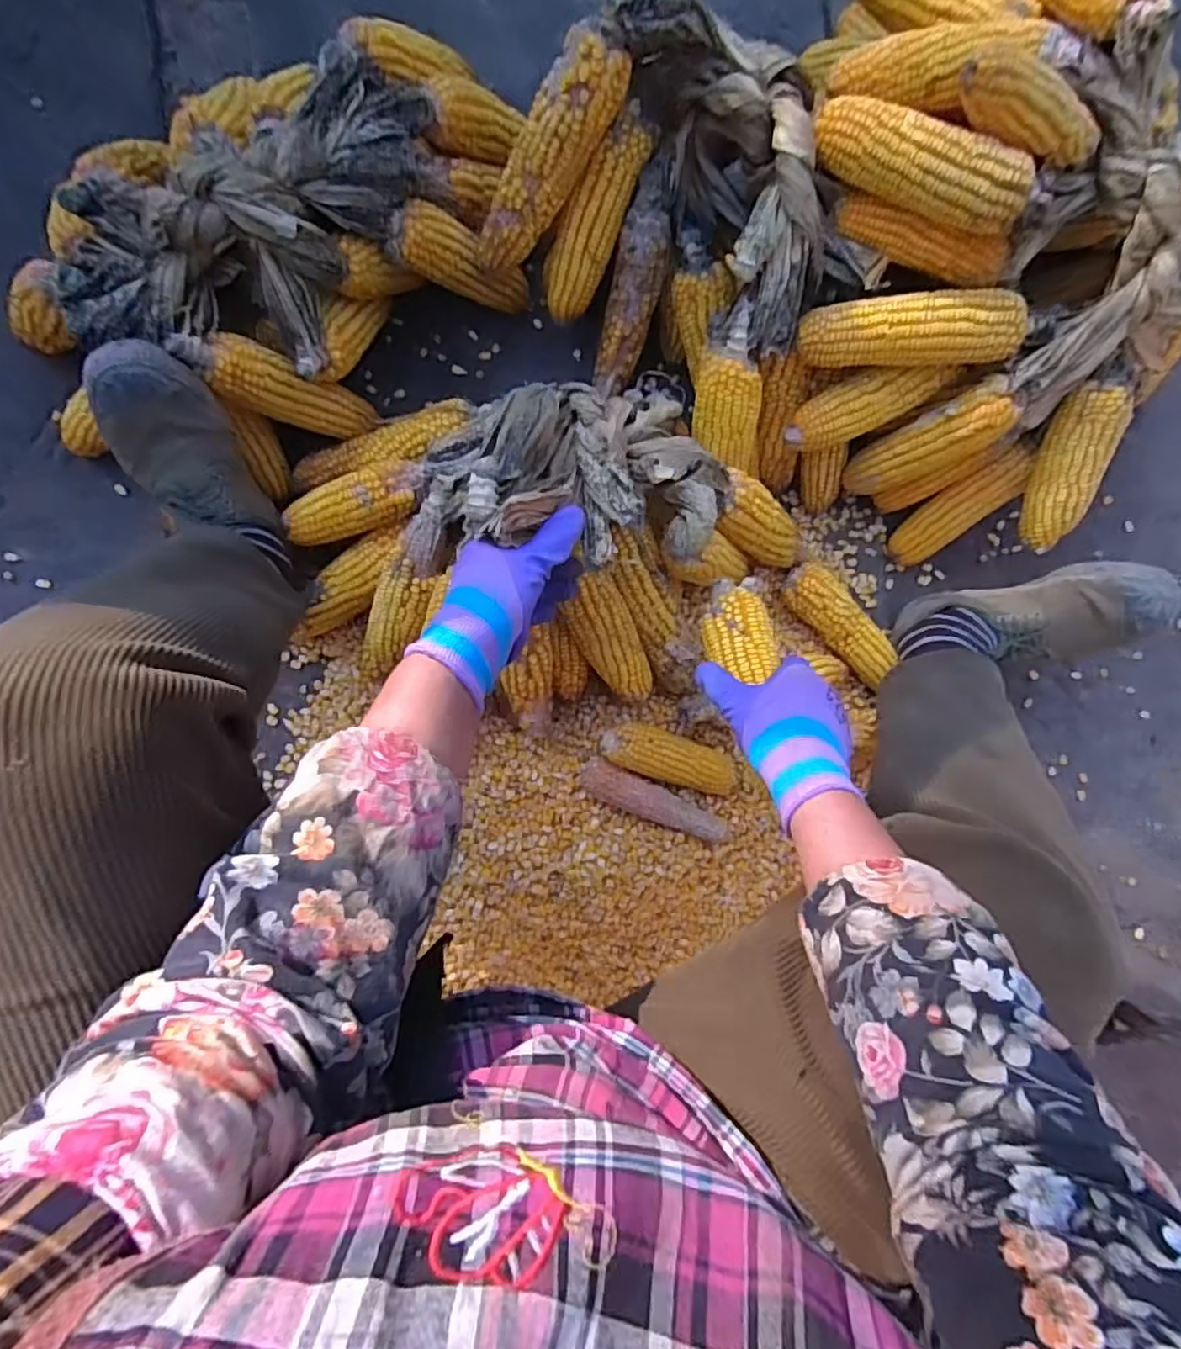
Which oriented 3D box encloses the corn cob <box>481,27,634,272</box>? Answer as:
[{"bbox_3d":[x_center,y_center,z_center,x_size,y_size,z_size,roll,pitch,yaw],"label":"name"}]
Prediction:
[{"bbox_3d":[-0.040,-0.440,0.573,0.056,0.199,0.043,51,46,-3],"label":"corn cob"}]

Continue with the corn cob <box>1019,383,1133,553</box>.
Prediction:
[{"bbox_3d":[0.464,-0.199,0.641,0.045,0.051,0.158,-2,122,-7],"label":"corn cob"}]

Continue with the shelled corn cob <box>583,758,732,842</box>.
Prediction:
[{"bbox_3d":[0.068,0.136,0.693,0.163,0.041,0.037,26,87,-5],"label":"shelled corn cob"}]

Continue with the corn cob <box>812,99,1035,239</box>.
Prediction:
[{"bbox_3d":[0.261,-0.406,0.527,0.175,0.051,0.041,29,84,8],"label":"corn cob"}]

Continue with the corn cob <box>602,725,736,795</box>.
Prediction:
[{"bbox_3d":[0.087,0.087,0.680,0.149,0.037,0.048,20,88,-5],"label":"corn cob"}]

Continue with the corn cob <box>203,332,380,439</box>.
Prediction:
[{"bbox_3d":[-0.274,-0.266,0.629,0.046,0.174,0.051,-4,87,30],"label":"corn cob"}]

